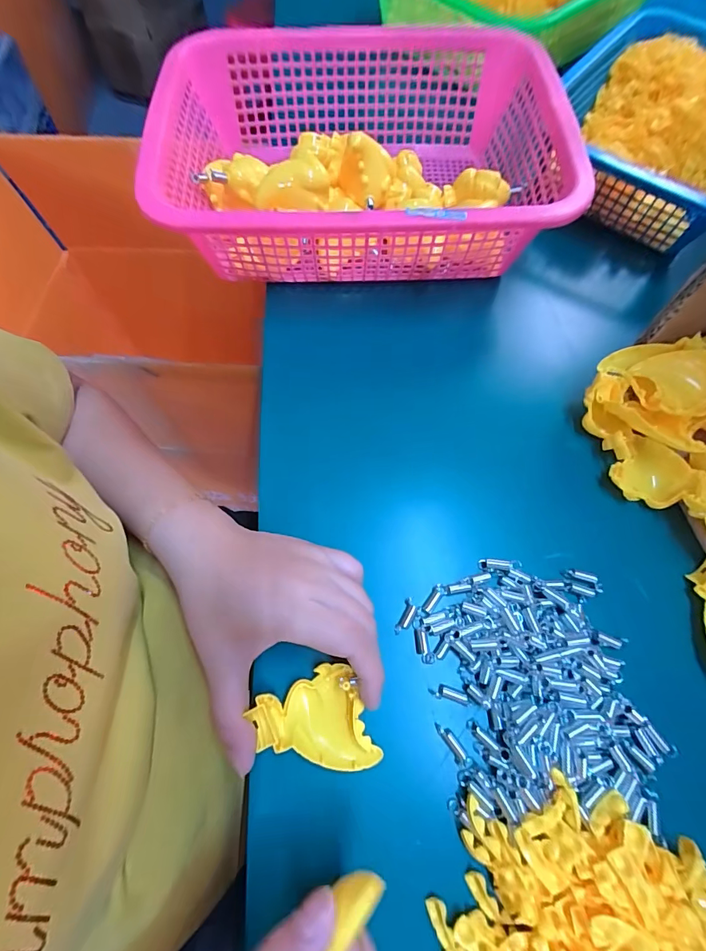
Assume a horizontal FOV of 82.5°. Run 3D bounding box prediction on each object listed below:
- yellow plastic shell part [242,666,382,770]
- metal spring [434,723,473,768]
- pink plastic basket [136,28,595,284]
[{"bbox_3d":[-0.024,0.150,0.237,0.064,0.022,0.057,-19,70,-8],"label":"yellow plastic shell part"},{"bbox_3d":[0.062,0.167,0.250,0.008,0.005,0.028,-34,72,-13],"label":"metal spring"},{"bbox_3d":[0.007,-0.288,0.376,0.335,0.089,0.266,-4,68,-2],"label":"pink plastic basket"}]

